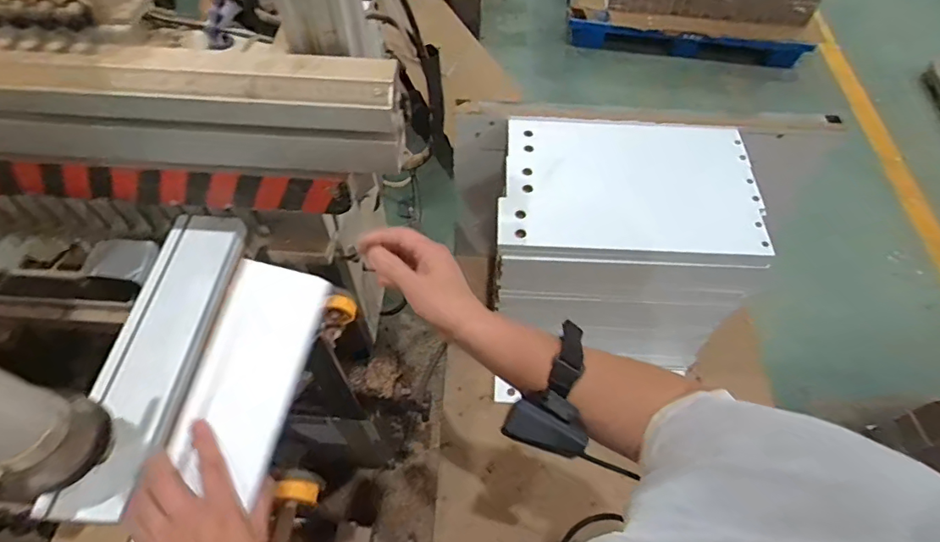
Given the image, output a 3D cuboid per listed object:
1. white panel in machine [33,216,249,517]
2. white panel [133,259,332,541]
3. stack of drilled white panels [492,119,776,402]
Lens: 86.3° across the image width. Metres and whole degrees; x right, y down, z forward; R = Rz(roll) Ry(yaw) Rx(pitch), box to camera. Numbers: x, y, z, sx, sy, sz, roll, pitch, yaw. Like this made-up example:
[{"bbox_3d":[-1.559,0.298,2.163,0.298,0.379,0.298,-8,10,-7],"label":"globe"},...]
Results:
[{"bbox_3d":[-0.332,0.078,0.540,0.090,0.017,0.337,4,57,1],"label":"white panel in machine"},{"bbox_3d":[-0.219,0.157,0.432,0.093,0.009,0.340,17,72,1],"label":"white panel"},{"bbox_3d":[0.224,-0.041,0.822,0.363,0.338,0.254,4,57,1],"label":"stack of drilled white panels"}]

